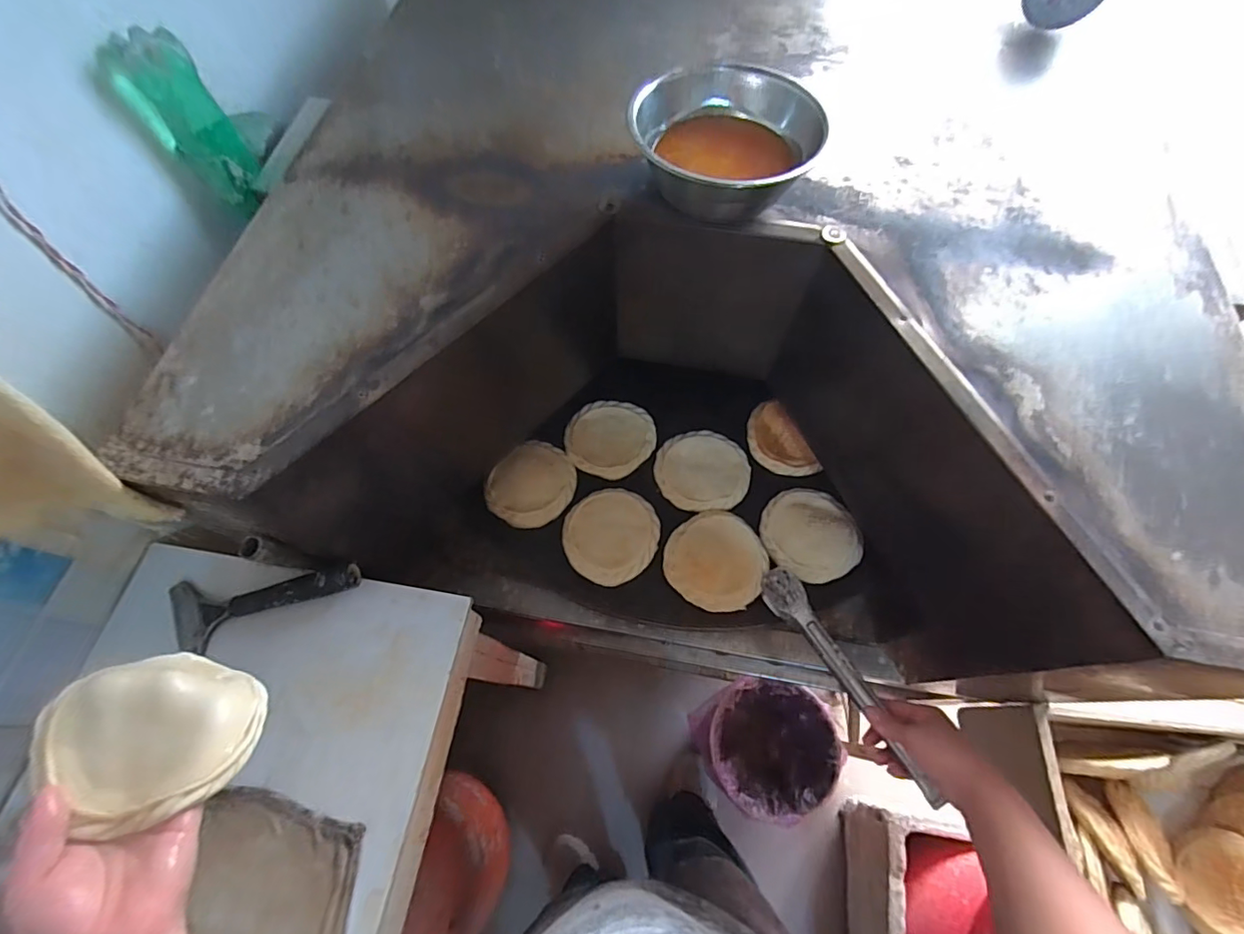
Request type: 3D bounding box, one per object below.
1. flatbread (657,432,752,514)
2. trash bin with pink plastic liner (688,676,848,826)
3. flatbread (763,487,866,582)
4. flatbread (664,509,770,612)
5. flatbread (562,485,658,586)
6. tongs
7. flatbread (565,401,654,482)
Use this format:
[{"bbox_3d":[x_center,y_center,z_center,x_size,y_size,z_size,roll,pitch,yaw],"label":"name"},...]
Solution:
[{"bbox_3d":[0.118,0.005,0.776,0.132,0.014,0.122,0,66,1],"label":"flatbread"},{"bbox_3d":[0.284,0.560,1.083,0.238,0.245,0.233,0,66,1],"label":"trash bin with pink plastic liner"},{"bbox_3d":[0.257,0.089,0.724,0.120,0.028,0.134,-10,66,-4],"label":"flatbread"},{"bbox_3d":[0.126,0.121,0.708,0.129,0.033,0.126,0,66,1],"label":"flatbread"},{"bbox_3d":[-0.015,0.092,0.730,0.126,0.022,0.132,0,66,1],"label":"flatbread"},{"bbox_3d":[0.241,0.224,0.590,0.038,0.032,0.271,-21,44,-9],"label":"tongs"},{"bbox_3d":[-0.018,-0.044,0.801,0.129,0.012,0.124,18,67,9],"label":"flatbread"}]

